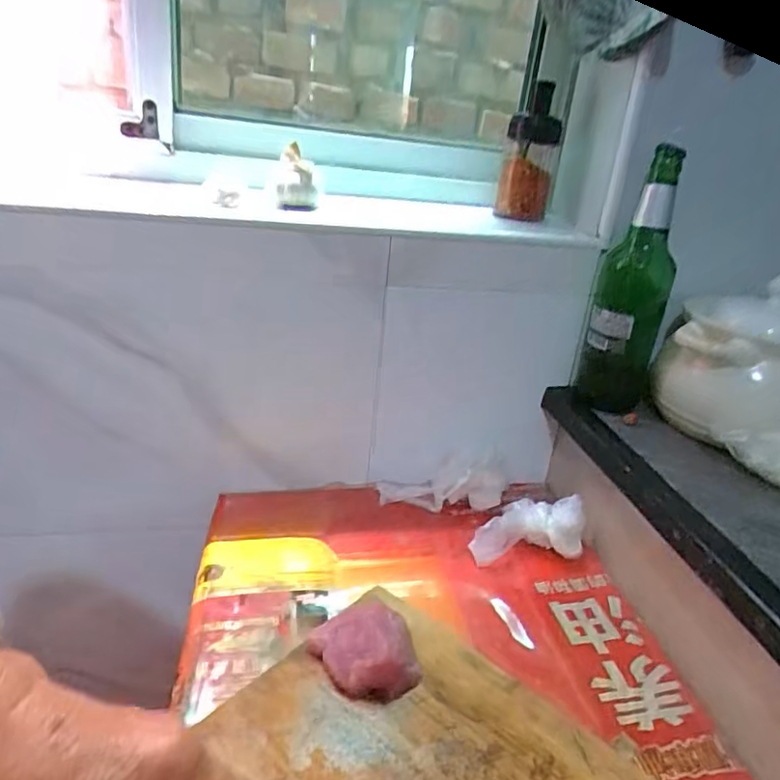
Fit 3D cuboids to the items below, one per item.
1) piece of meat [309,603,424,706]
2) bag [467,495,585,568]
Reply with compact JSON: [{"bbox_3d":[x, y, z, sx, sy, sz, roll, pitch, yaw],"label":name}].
[{"bbox_3d":[-0.017,0.203,0.458,0.064,0.030,0.077,-16,32,-38],"label":"piece of meat"},{"bbox_3d":[0.142,0.145,0.619,0.118,0.043,0.055,-13,26,0],"label":"bag"}]

